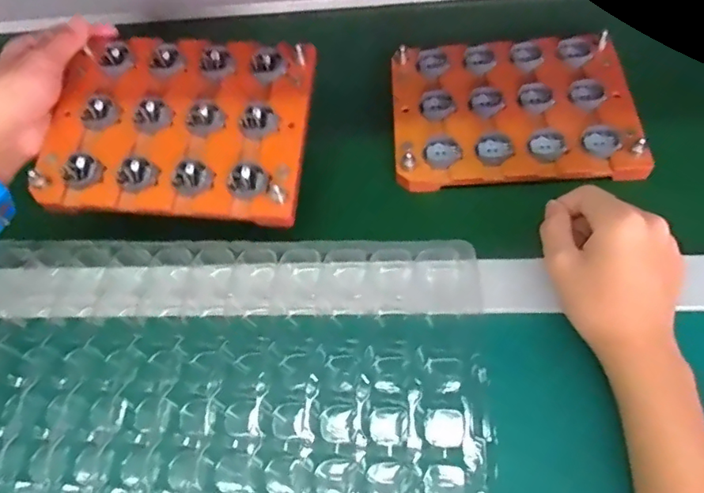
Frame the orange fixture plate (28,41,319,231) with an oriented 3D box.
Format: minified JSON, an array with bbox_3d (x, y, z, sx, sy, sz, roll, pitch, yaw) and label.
[{"bbox_3d":[-0.126,-0.092,0.412,0.187,0.033,0.144,2,61,5],"label":"orange fixture plate"}]

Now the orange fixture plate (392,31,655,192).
[{"bbox_3d":[0.131,-0.115,0.455,0.189,0.018,0.141,-2,60,3],"label":"orange fixture plate"}]

